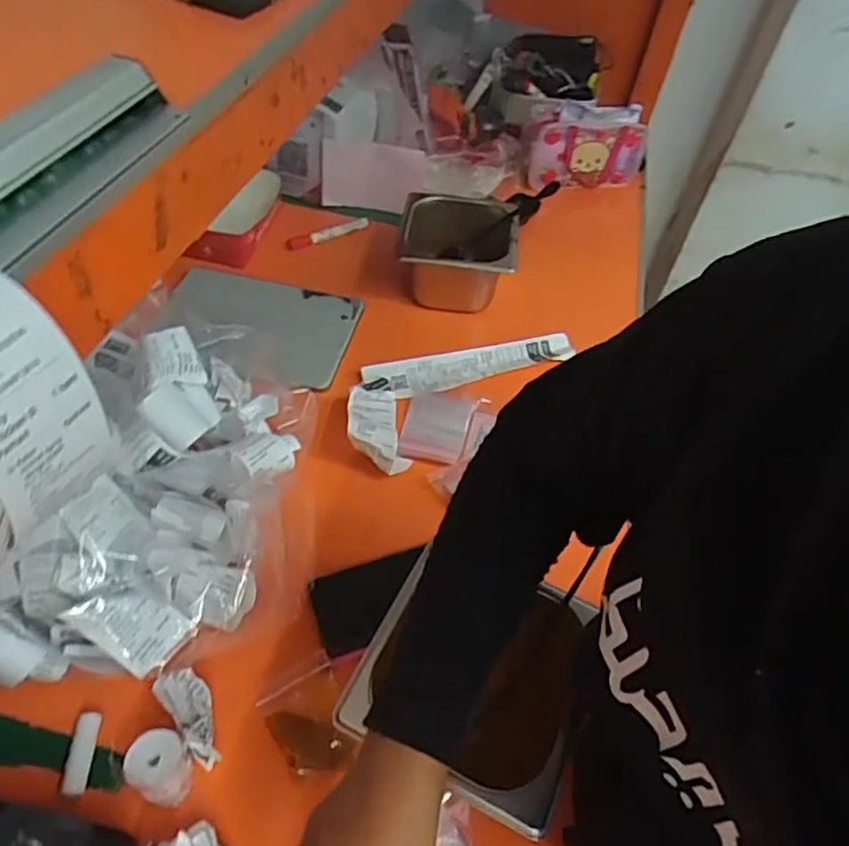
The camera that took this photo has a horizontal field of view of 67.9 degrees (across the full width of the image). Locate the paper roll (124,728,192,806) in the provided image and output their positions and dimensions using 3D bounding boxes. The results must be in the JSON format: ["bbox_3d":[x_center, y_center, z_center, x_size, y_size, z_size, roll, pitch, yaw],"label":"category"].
[{"bbox_3d":[-0.197,0.260,0.476,0.045,0.047,0.039,28,52,18],"label":"paper roll"}]

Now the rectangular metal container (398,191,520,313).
[{"bbox_3d":[0.047,-0.241,0.919,0.155,0.101,0.176,6,47,-1],"label":"rectangular metal container"}]

